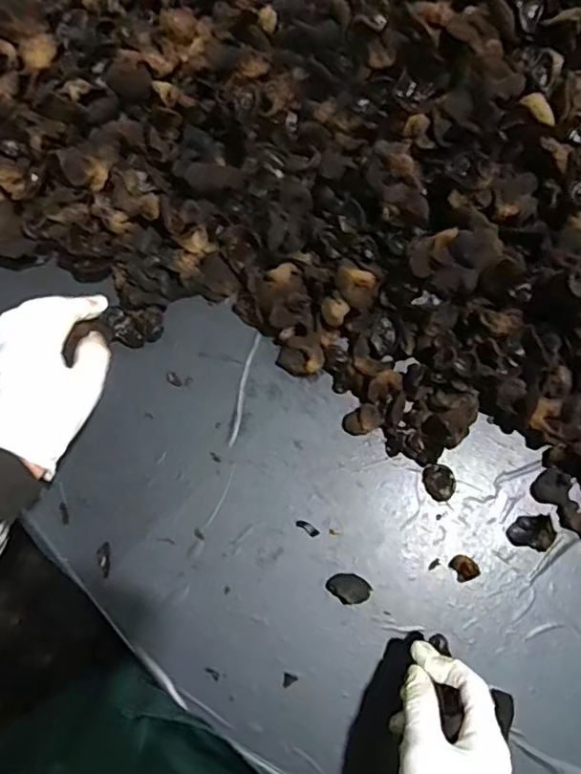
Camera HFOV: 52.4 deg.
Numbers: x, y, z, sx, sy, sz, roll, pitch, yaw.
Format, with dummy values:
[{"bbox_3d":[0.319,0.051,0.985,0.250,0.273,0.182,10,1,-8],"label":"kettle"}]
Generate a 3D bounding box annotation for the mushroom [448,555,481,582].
[{"bbox_3d":[0.147,0.153,0.499,0.019,0.007,0.022,-29,77,-6],"label":"mushroom"}]

